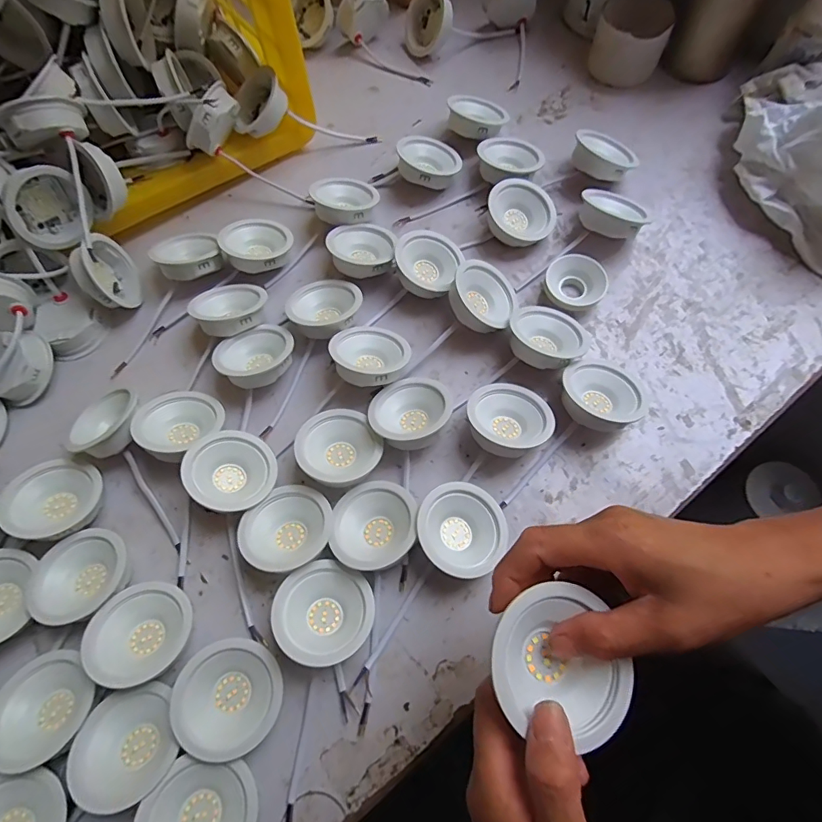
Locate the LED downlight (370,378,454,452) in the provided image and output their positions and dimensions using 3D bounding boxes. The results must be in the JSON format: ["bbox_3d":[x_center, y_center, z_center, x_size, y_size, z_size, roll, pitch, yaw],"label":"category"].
[{"bbox_3d":[0.000,0.003,0.399,0.069,0.027,0.064,-25,49,-16],"label":"LED downlight"}]

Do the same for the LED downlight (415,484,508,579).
[{"bbox_3d":[0.037,0.095,0.364,0.071,0.029,0.071,11,55,-16],"label":"LED downlight"}]

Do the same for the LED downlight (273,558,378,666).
[{"bbox_3d":[-0.063,0.149,0.347,0.067,0.040,0.069,0,69,1],"label":"LED downlight"}]

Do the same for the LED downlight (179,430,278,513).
[{"bbox_3d":[-0.150,0.052,0.384,0.070,0.022,0.069,-29,73,-40],"label":"LED downlight"}]

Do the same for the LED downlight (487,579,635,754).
[{"bbox_3d":[0.073,0.125,0.226,0.064,0.026,0.072,-24,71,-8],"label":"LED downlight"}]

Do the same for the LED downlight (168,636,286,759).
[{"bbox_3d":[-0.126,0.199,0.326,0.067,0.031,0.071,0,69,1],"label":"LED downlight"}]

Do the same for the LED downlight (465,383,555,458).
[{"bbox_3d":[0.082,0.010,0.393,0.067,0.030,0.067,4,52,-5],"label":"LED downlight"}]

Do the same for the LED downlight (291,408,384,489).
[{"bbox_3d":[-0.061,0.031,0.392,0.064,0.034,0.067,-36,73,-12],"label":"LED downlight"}]

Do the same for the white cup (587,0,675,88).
[{"bbox_3d":[0.255,-0.433,0.537,0.080,0.068,0.076,0,69,1],"label":"white cup"}]

